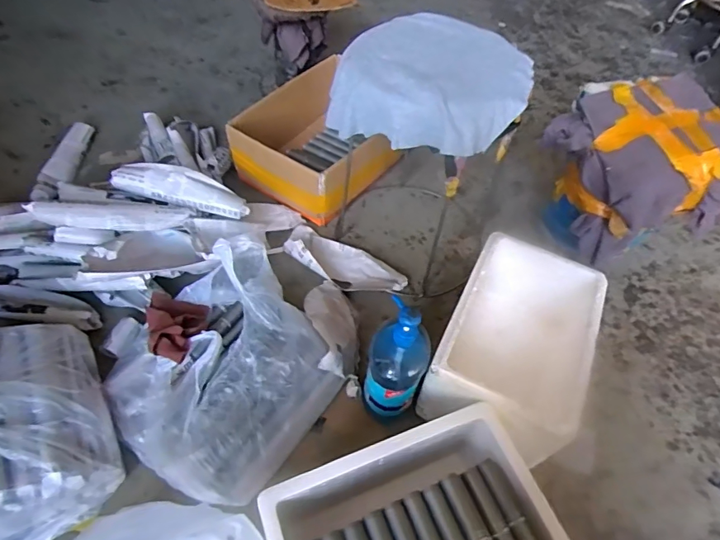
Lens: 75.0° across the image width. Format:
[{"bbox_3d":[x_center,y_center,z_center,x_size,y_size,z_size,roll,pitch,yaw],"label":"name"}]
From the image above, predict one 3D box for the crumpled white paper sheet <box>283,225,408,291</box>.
[{"bbox_3d":[-0.037,-0.012,0.980,0.270,0.041,0.107,27,55,15],"label":"crumpled white paper sheet"}]

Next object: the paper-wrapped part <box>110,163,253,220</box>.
[{"bbox_3d":[-0.374,-0.173,0.973,0.293,0.034,0.082,18,53,9],"label":"paper-wrapped part"}]

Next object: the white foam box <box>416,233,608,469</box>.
[{"bbox_3d":[0.260,0.146,0.822,0.223,0.193,0.347,23,54,13],"label":"white foam box"}]

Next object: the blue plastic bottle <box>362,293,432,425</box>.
[{"bbox_3d":[0.057,0.151,0.730,0.091,0.240,0.104,11,52,4],"label":"blue plastic bottle"}]

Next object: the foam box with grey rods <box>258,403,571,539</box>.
[{"bbox_3d":[0.062,0.346,0.616,0.335,0.163,0.216,-15,55,-16],"label":"foam box with grey rods"}]

